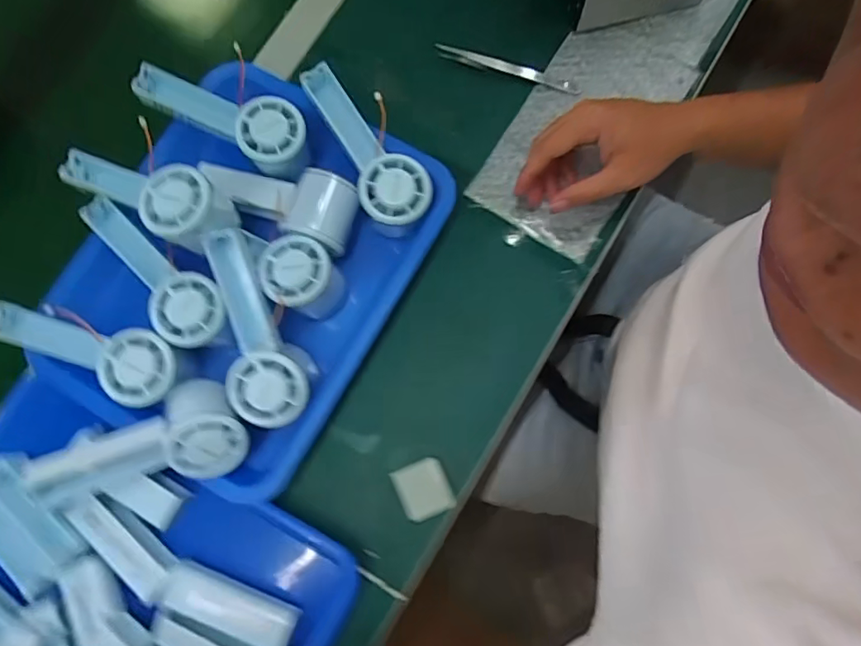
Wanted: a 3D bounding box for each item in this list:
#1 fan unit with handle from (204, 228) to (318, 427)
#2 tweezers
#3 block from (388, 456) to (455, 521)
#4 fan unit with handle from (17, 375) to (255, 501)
[{"bbox_3d":[-0.133,0.001,0.419,0.066,0.058,0.151,-12,101,-17],"label":"fan unit with handle"},{"bbox_3d":[0.074,-0.243,0.509,0.138,0.014,0.013,16,79,7],"label":"tweezers"},{"bbox_3d":[-0.005,0.138,0.445,0.041,0.022,0.044,-23,77,-1],"label":"block"},{"bbox_3d":[-0.218,0.087,0.415,0.146,0.058,0.073,-9,77,2],"label":"fan unit with handle"}]

